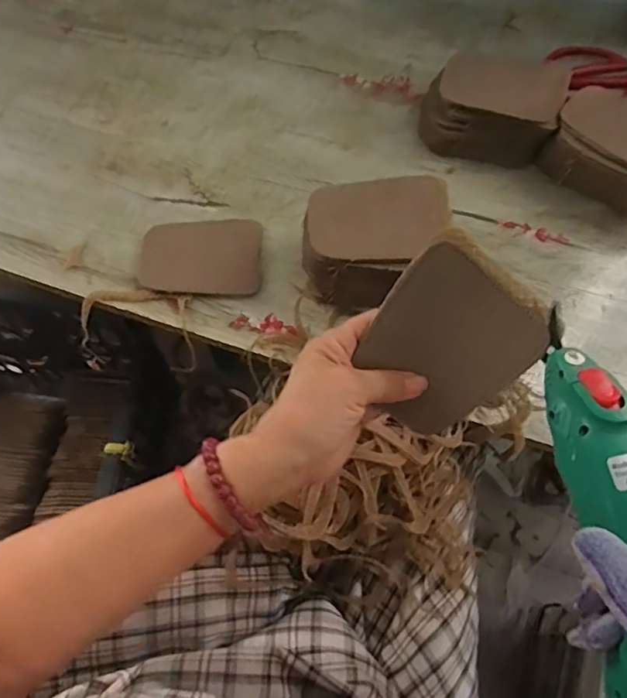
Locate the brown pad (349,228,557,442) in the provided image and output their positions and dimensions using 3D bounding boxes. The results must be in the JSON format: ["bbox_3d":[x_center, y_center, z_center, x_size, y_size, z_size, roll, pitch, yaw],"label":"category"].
[{"bbox_3d":[0.078,-0.005,0.333,0.088,0.109,0.014,44,30,8],"label":"brown pad"}]

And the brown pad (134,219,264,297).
[{"bbox_3d":[-0.109,-0.089,0.527,0.114,0.011,0.080,-1,64,-1],"label":"brown pad"}]

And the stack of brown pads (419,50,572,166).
[{"bbox_3d":[0.186,-0.253,0.581,0.132,0.055,0.107,14,65,7],"label":"stack of brown pads"}]

